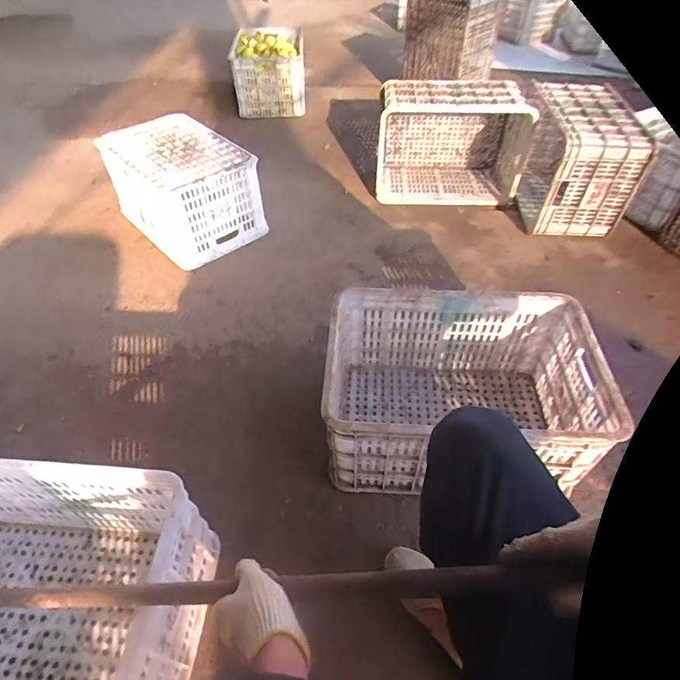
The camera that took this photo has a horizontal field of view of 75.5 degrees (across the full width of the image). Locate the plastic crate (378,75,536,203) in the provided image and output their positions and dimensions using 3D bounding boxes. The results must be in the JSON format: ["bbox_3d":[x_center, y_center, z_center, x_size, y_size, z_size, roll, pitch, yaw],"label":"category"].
[{"bbox_3d":[0.401,-0.718,1.602,0.513,0.340,0.276,1,49,0],"label":"plastic crate"}]

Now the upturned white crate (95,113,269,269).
[{"bbox_3d":[-0.515,-0.500,1.455,0.324,0.269,0.449,-34,57,-27],"label":"upturned white crate"}]

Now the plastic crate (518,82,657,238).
[{"bbox_3d":[0.791,-0.619,1.518,0.263,0.350,0.460,2,49,0],"label":"plastic crate"}]

